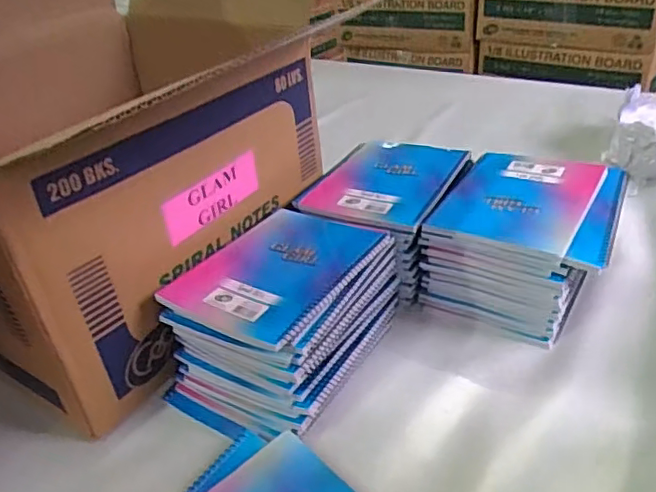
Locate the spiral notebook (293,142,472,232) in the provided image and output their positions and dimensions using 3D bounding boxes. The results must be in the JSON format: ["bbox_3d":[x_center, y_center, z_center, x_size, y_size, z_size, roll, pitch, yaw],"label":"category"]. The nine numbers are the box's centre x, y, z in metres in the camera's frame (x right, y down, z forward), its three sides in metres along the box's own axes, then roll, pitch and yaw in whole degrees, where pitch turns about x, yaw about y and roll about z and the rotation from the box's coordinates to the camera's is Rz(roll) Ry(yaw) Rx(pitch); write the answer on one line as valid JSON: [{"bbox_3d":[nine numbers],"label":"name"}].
[{"bbox_3d":[0.066,-0.080,0.726,0.167,0.014,0.196,13,38,26],"label":"spiral notebook"}]

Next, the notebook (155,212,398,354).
[{"bbox_3d":[-0.050,0.021,0.588,0.153,0.014,0.197,15,39,29],"label":"notebook"}]

